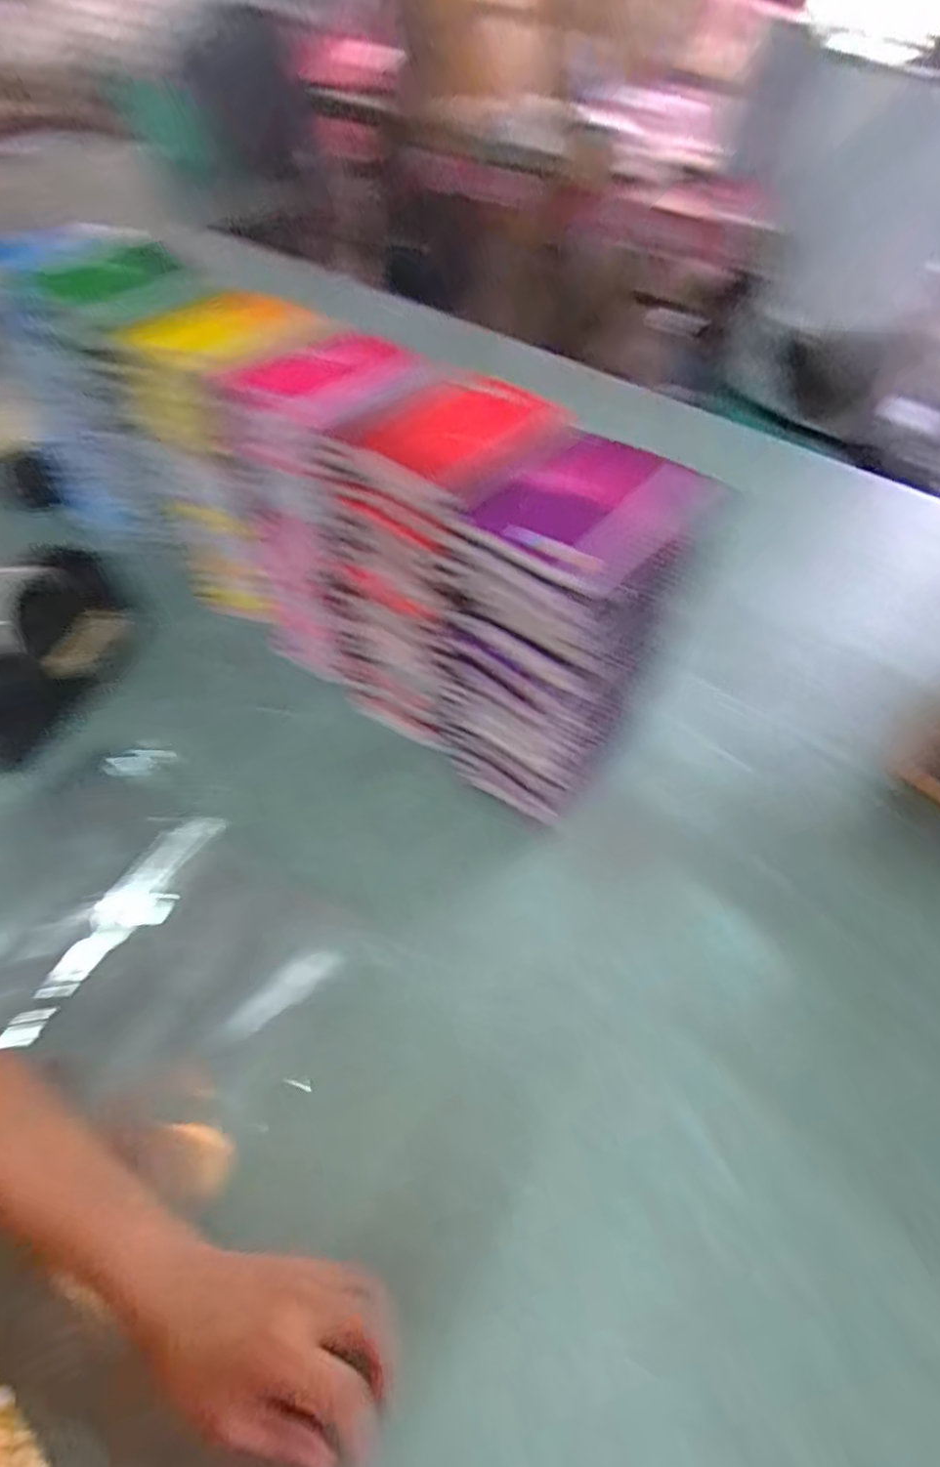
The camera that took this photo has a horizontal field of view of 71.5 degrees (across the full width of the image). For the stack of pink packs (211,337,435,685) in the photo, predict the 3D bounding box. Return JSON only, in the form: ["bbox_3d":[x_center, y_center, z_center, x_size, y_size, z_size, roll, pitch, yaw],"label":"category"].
[{"bbox_3d":[-0.117,-0.189,0.602,0.157,0.266,0.151,34,60,25],"label":"stack of pink packs"}]

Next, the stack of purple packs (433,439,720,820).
[{"bbox_3d":[0.066,-0.061,0.473,0.124,0.268,0.124,38,62,23],"label":"stack of purple packs"}]

